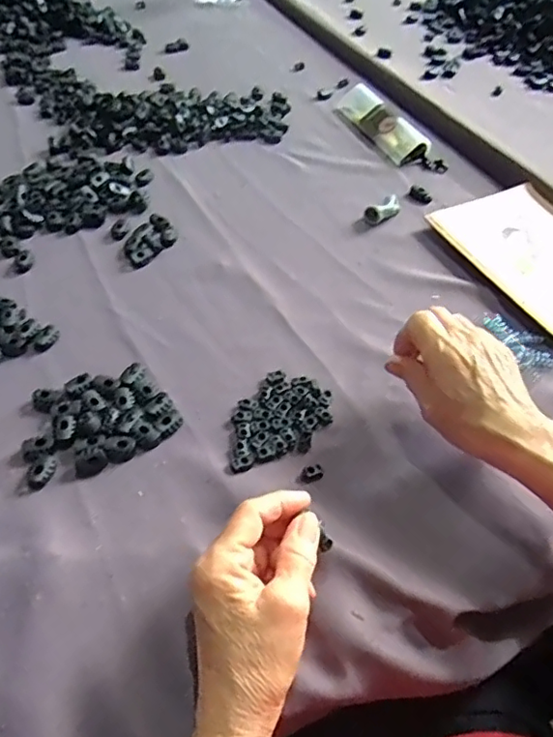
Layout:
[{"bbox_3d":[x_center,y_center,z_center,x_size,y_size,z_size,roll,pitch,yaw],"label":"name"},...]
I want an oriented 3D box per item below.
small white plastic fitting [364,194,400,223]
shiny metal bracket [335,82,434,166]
[{"bbox_3d":[0.113,-0.168,0.593,0.023,0.019,0.036,37,59,26],"label":"small white plastic fitting"},{"bbox_3d":[0.127,-0.310,0.700,0.043,0.022,0.159,-18,53,-15],"label":"shiny metal bracket"}]

